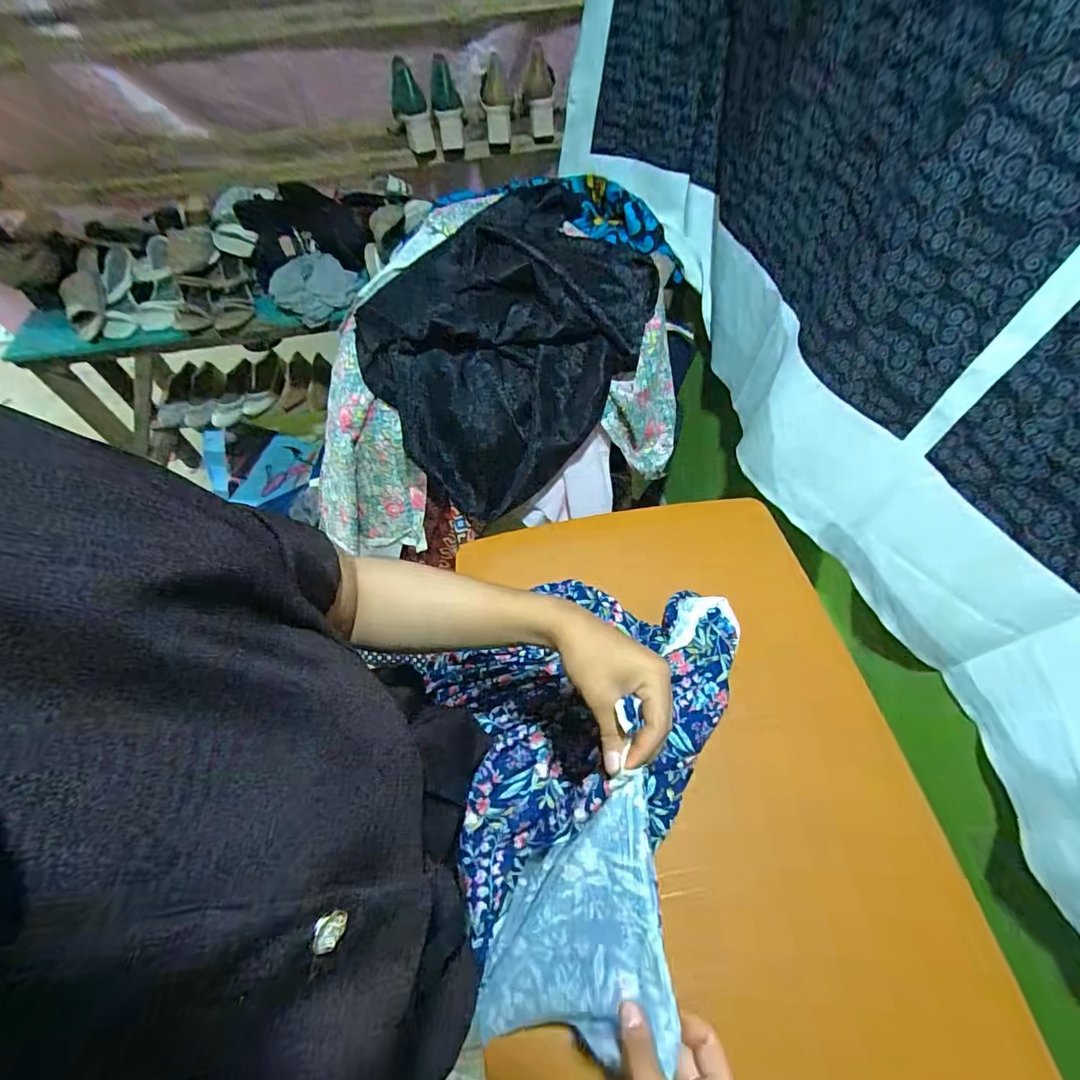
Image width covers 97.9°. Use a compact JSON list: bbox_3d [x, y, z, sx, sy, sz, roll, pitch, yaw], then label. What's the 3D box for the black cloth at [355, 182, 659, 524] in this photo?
[{"bbox_3d":[-0.036,-0.303,0.752,0.471,0.087,0.411,-31,98,8],"label":"black cloth"}]

